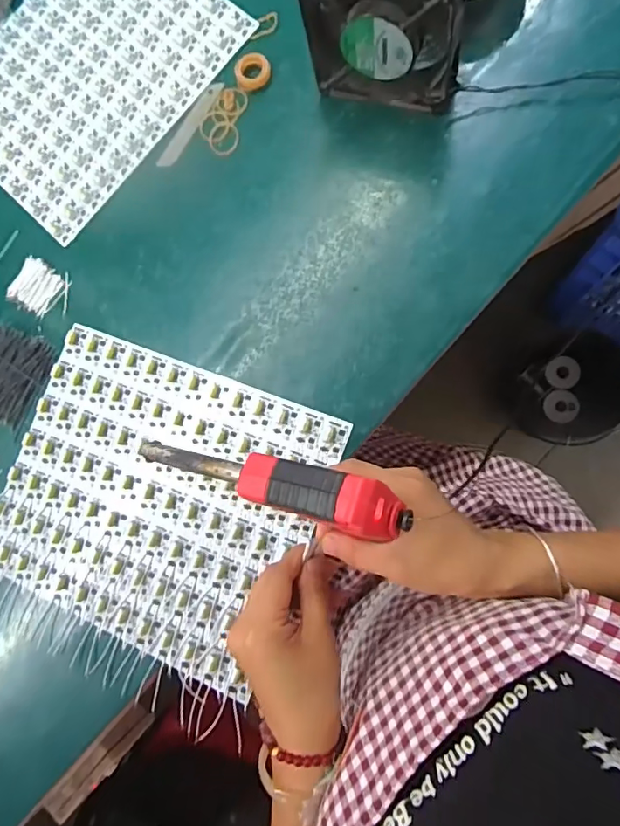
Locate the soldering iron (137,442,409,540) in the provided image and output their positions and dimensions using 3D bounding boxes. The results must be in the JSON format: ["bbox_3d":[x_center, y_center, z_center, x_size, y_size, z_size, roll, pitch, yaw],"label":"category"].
[{"bbox_3d":[-0.031,0.038,0.309,0.177,0.027,0.027,11,85,27],"label":"soldering iron"}]

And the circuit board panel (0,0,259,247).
[{"bbox_3d":[-0.237,-0.360,0.536,0.246,0.009,0.288,43,91,10],"label":"circuit board panel"}]

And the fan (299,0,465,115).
[{"bbox_3d":[0.061,-0.312,0.419,0.125,0.117,0.046,18,87,9],"label":"fan"}]

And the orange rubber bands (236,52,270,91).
[{"bbox_3d":[-0.055,-0.332,0.498,0.033,0.009,0.035,-6,83,7],"label":"orange rubber bands"}]

